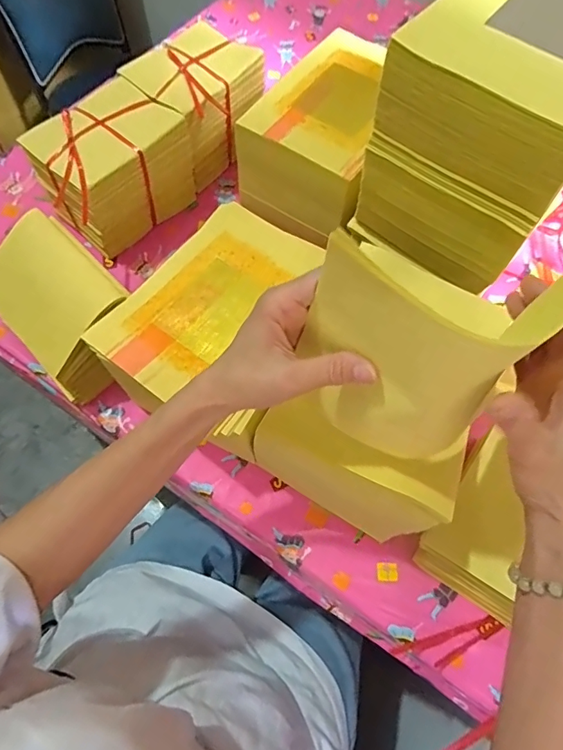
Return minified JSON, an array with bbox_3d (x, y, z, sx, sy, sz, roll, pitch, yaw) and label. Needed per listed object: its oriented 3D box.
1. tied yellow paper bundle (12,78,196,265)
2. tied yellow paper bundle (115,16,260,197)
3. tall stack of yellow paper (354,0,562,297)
[{"bbox_3d":[-0.211,-0.267,0.606,0.124,0.130,0.178,40,69,14],"label":"tied yellow paper bundle"},{"bbox_3d":[-0.116,-0.382,0.660,0.121,0.126,0.161,38,69,13],"label":"tied yellow paper bundle"},{"bbox_3d":[0.210,-0.245,0.447,0.157,0.182,0.230,35,68,12],"label":"tall stack of yellow paper"}]

